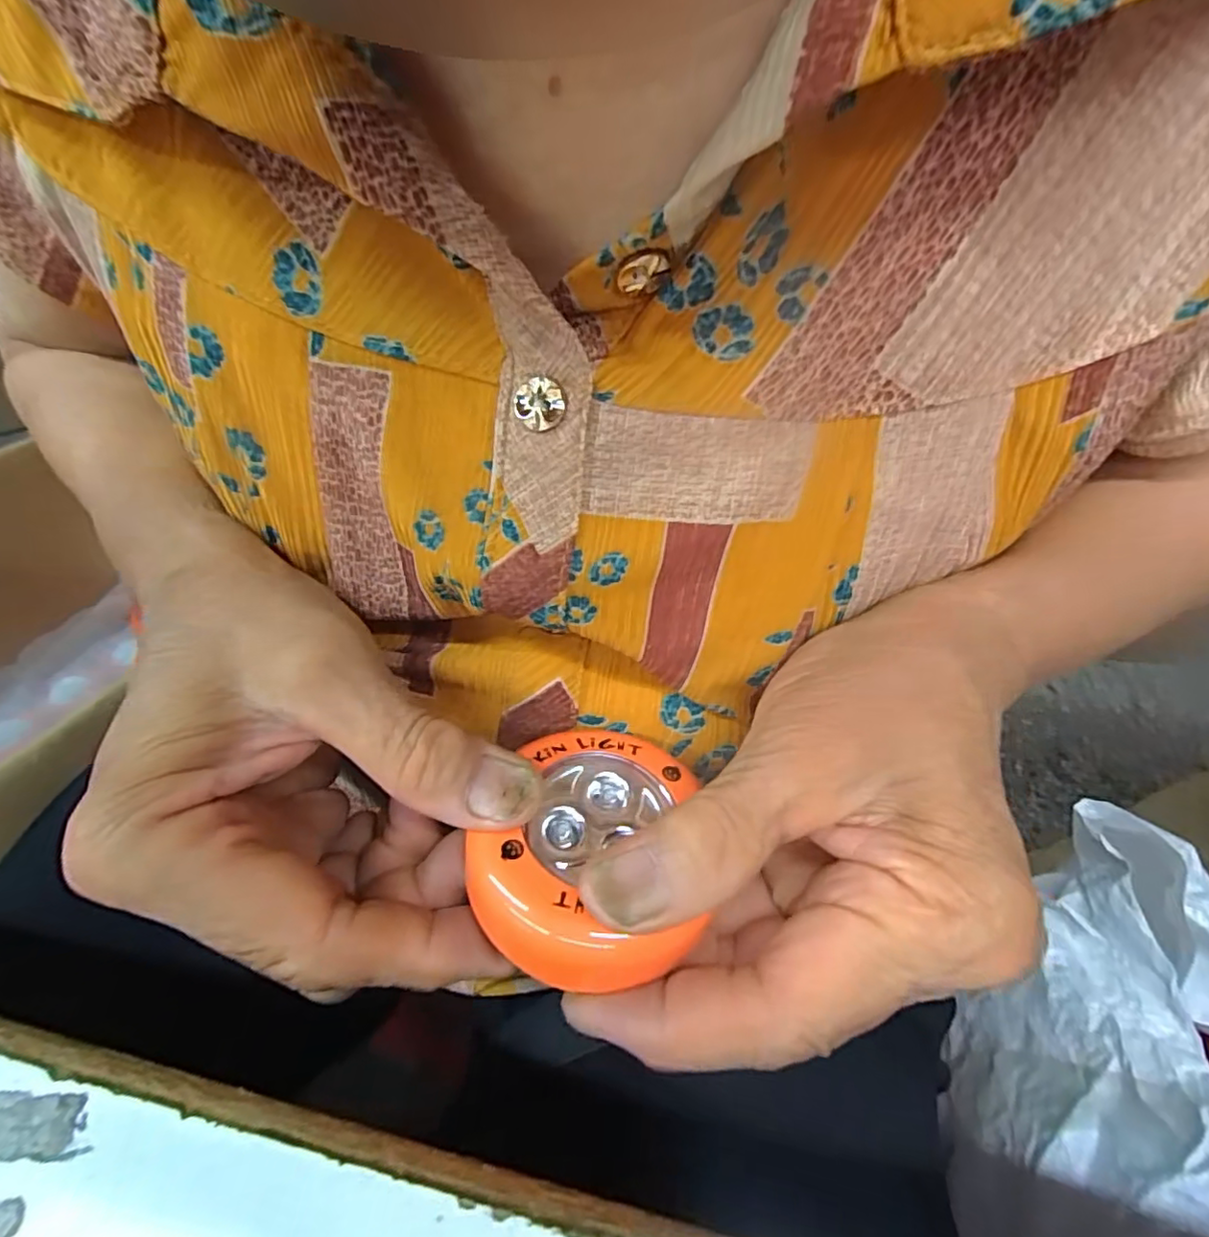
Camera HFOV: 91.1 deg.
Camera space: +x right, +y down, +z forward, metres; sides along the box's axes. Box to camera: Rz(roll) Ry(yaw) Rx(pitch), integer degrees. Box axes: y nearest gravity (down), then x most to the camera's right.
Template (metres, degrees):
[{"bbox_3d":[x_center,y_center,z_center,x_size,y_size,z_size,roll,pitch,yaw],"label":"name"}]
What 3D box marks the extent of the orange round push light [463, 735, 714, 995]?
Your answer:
[{"bbox_3d":[-0.001,0.059,0.154,0.055,0.024,0.062,18,45,16],"label":"orange round push light"}]

